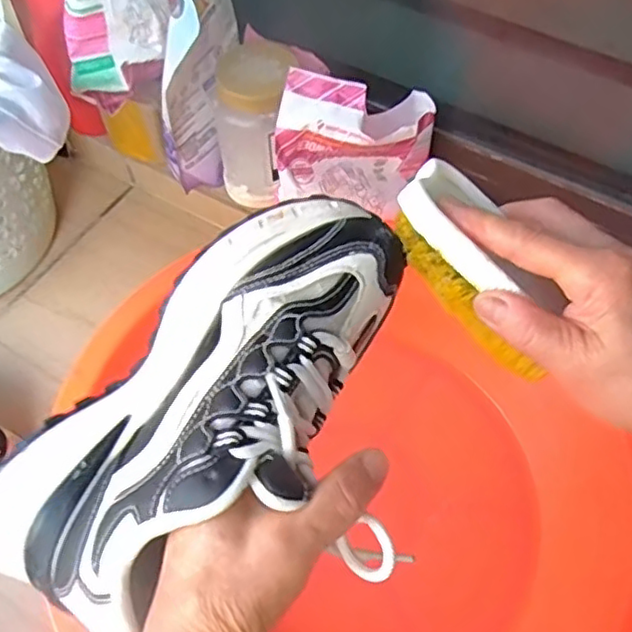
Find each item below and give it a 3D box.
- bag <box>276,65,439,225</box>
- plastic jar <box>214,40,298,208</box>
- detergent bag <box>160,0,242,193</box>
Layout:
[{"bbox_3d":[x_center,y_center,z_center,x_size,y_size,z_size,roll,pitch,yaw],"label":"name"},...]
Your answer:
[{"bbox_3d":[0.046,-0.189,0.730,0.193,0.146,0.126,-30,63,-19],"label":"bag"},{"bbox_3d":[-0.071,-0.225,0.774,0.083,0.162,0.101,10,58,5],"label":"plastic jar"},{"bbox_3d":[-0.130,-0.288,0.756,0.059,0.239,0.178,12,58,6],"label":"detergent bag"}]

